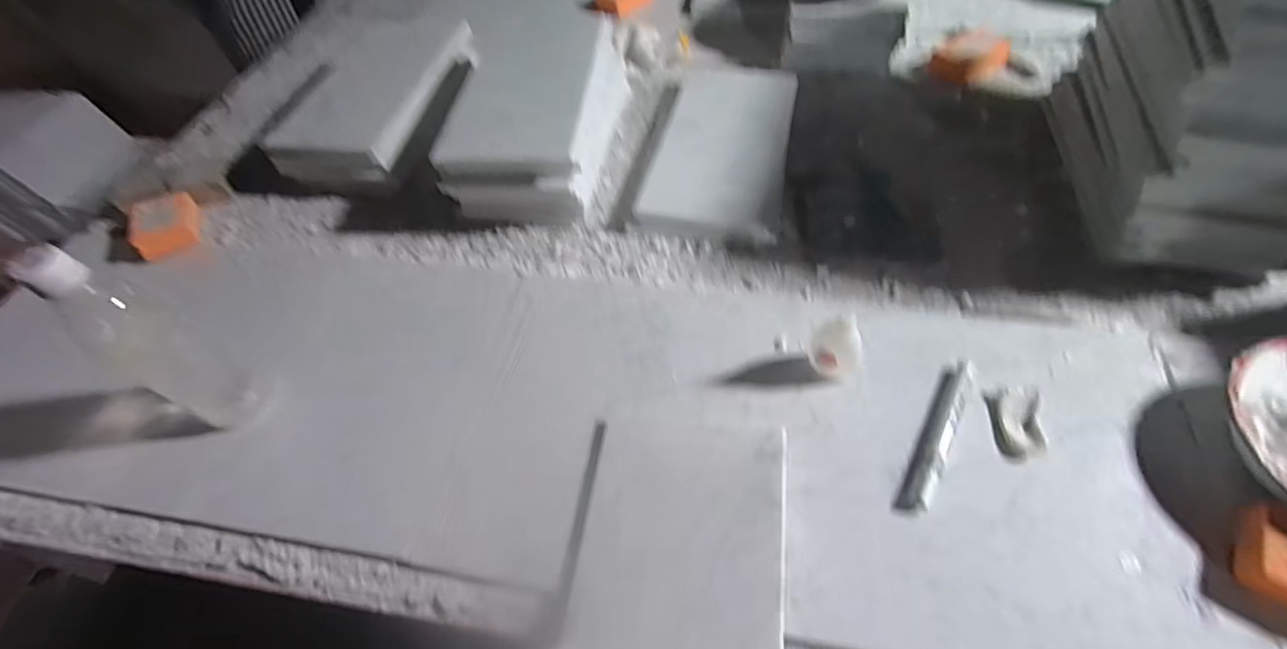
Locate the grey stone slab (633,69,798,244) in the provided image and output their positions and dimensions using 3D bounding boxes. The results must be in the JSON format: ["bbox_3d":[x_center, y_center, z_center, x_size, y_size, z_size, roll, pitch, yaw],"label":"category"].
[{"bbox_3d":[0.108,-0.240,0.707,0.157,0.036,0.331,8,53,12],"label":"grey stone slab"}]

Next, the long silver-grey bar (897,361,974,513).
[{"bbox_3d":[0.248,0.090,0.453,0.019,0.009,0.149,26,59,23],"label":"long silver-grey bar"}]

